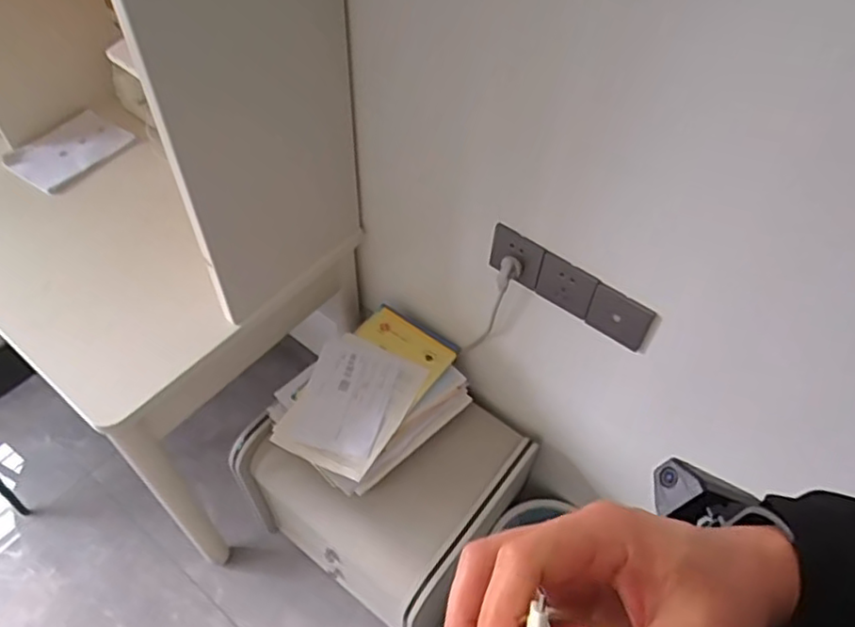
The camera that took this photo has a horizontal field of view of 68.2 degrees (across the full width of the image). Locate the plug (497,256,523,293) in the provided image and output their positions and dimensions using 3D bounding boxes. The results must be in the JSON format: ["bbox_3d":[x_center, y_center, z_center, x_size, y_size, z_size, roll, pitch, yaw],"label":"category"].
[{"bbox_3d":[0.119,-0.058,0.939,0.022,0.059,0.030,-20,53,-43],"label":"plug"}]

